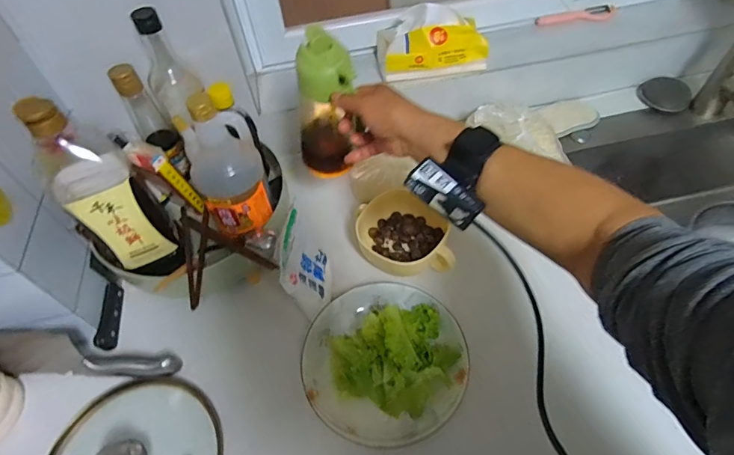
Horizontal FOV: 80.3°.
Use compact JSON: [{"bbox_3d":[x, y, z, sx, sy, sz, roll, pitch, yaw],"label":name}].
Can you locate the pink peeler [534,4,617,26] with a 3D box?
[{"bbox_3d":[0.389,-0.397,0.815,0.155,0.025,0.015,-11,53,-3],"label":"pink peeler"}]

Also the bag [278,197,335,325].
[{"bbox_3d":[-0.079,0.045,0.571,0.055,0.110,0.108,-9,53,-2],"label":"bag"}]

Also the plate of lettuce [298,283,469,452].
[{"bbox_3d":[0.019,0.155,0.527,0.199,0.053,0.198,-23,55,-12],"label":"plate of lettuce"}]

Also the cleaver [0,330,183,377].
[{"bbox_3d":[-0.396,0.160,0.551,0.301,0.073,0.045,-1,53,4],"label":"cleaver"}]

